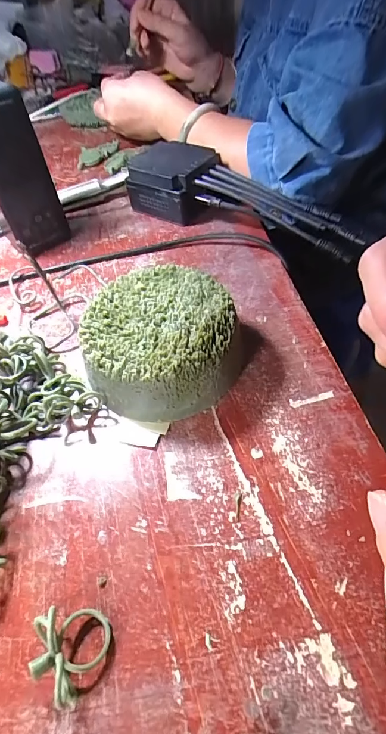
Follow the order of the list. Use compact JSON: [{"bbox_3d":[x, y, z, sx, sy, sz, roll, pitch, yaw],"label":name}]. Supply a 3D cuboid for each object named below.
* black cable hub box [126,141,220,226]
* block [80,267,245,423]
[{"bbox_3d":[-0.017,-0.194,0.381,0.086,0.052,0.068,27,58,24],"label":"black cable hub box"},{"bbox_3d":[-0.019,-0.018,0.243,0.101,0.045,0.100,-2,51,3],"label":"block"}]

